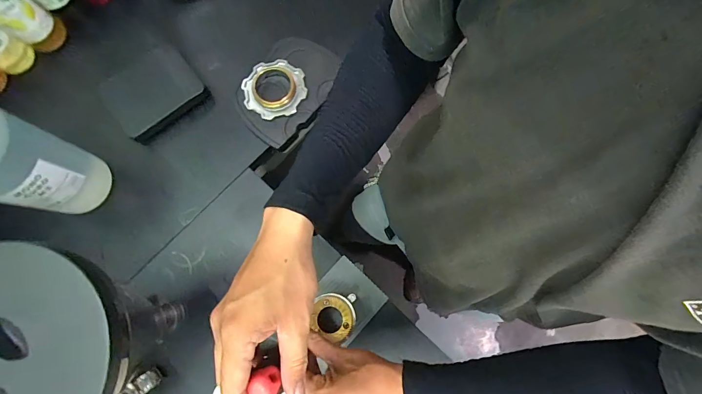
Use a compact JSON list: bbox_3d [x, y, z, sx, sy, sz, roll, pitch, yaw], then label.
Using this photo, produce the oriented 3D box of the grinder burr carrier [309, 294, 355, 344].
[{"bbox_3d":[-0.025,0.176,0.490,0.062,0.016,0.066,2,78,2],"label":"grinder burr carrier"}]

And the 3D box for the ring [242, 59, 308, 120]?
[{"bbox_3d":[-0.136,-0.194,0.601,0.102,0.021,0.108,0,76,0],"label":"ring"}]

